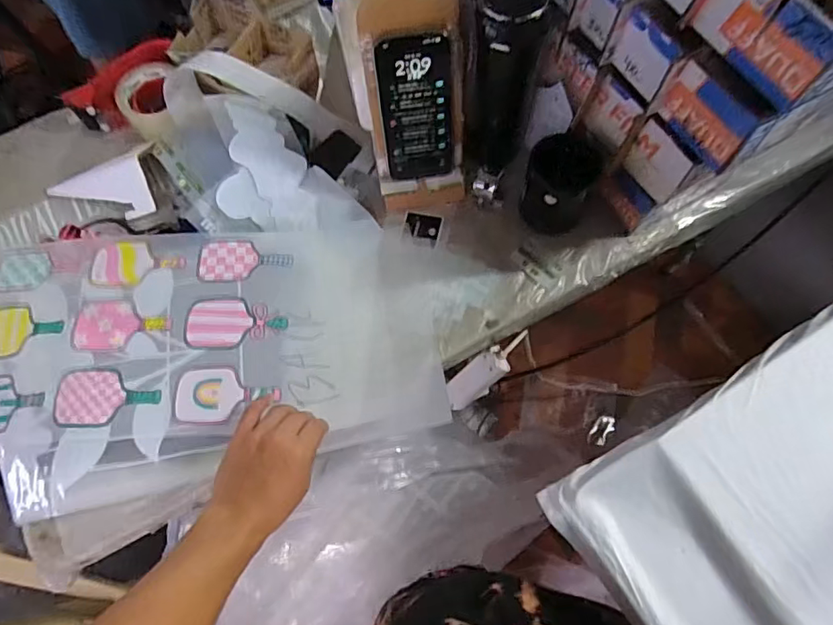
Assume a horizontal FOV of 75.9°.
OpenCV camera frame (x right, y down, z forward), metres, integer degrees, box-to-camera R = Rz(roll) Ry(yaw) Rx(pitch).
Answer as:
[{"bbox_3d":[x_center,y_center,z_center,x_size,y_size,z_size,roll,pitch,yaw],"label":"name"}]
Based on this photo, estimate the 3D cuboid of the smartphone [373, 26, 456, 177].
[{"bbox_3d":[0.001,-0.221,0.593,0.077,0.164,0.007,-8,52,-1],"label":"smartphone"}]

